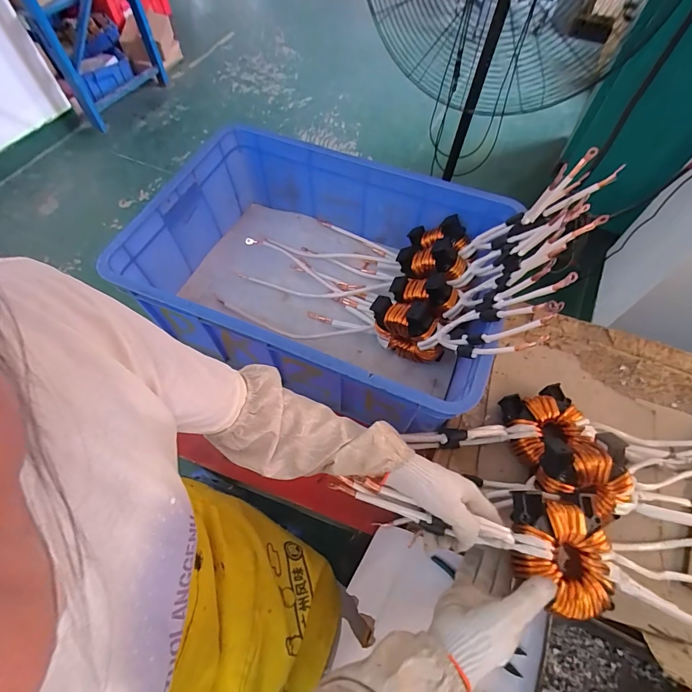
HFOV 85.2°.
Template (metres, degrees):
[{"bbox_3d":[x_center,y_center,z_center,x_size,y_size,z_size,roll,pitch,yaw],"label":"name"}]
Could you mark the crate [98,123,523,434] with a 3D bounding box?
[{"bbox_3d":[-0.046,-0.132,0.696,0.596,0.201,0.410,22,62,10],"label":"crate"}]

